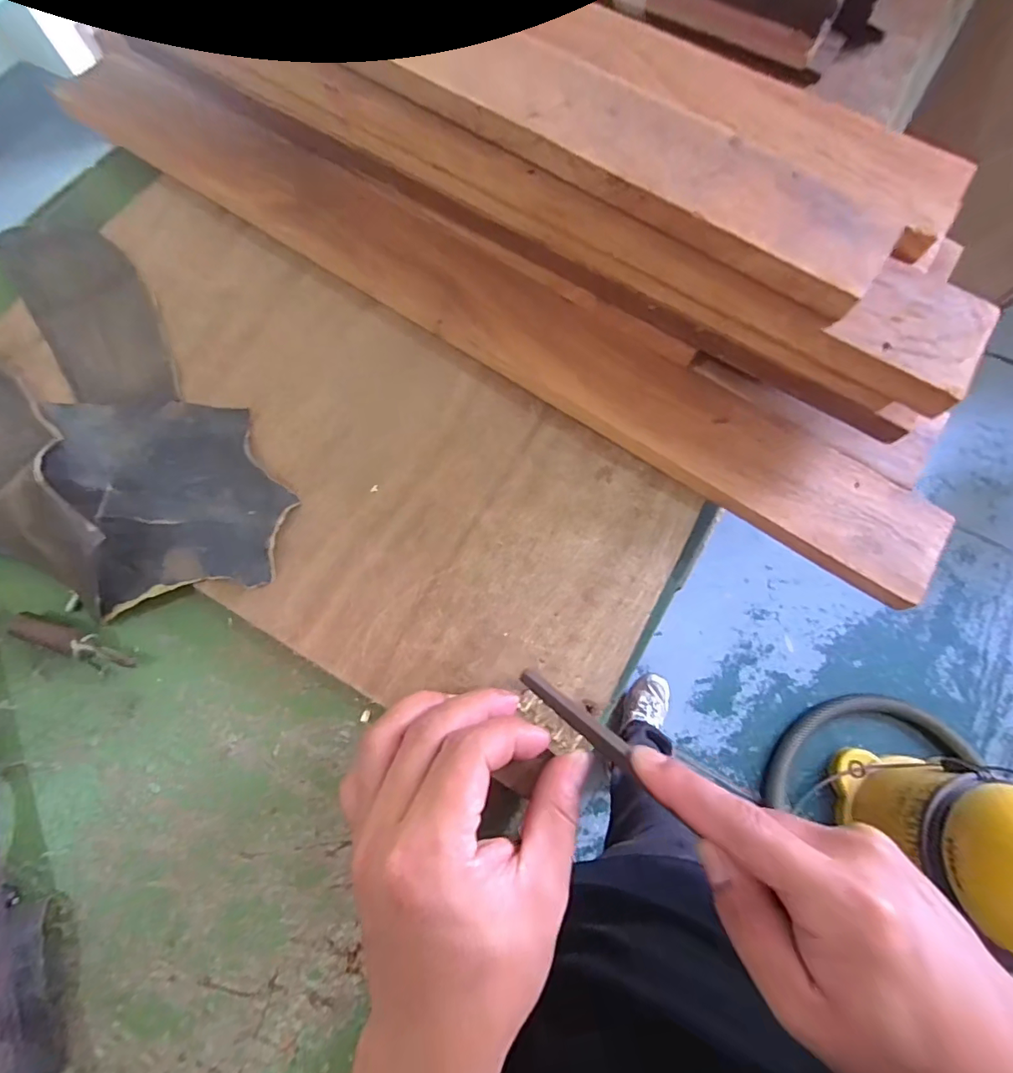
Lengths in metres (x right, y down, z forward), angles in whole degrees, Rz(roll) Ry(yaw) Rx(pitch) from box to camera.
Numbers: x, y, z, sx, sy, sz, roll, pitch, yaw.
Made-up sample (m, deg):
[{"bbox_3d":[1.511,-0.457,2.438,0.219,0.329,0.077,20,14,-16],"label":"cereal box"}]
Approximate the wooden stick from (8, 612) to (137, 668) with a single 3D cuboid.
[{"bbox_3d":[-0.207,0.051,0.235,0.060,0.010,0.012,15,77,5],"label":"wooden stick"}]

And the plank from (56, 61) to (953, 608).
[{"bbox_3d":[-0.032,-0.139,0.282,0.559,0.015,0.056,33,79,9],"label":"plank"}]

